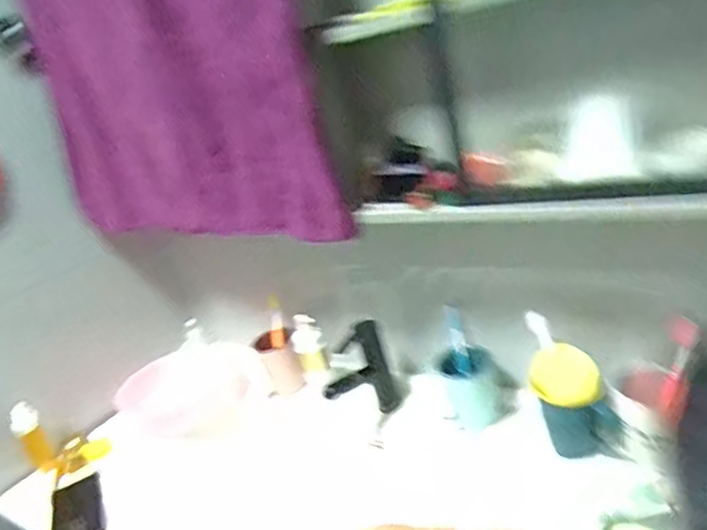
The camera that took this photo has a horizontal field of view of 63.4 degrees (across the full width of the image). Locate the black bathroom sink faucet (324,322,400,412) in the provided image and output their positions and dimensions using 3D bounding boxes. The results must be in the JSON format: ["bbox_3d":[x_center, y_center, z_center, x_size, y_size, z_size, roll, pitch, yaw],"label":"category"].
[{"bbox_3d":[0.019,0.187,0.880,0.062,0.148,0.154,3,27,21],"label":"black bathroom sink faucet"}]

